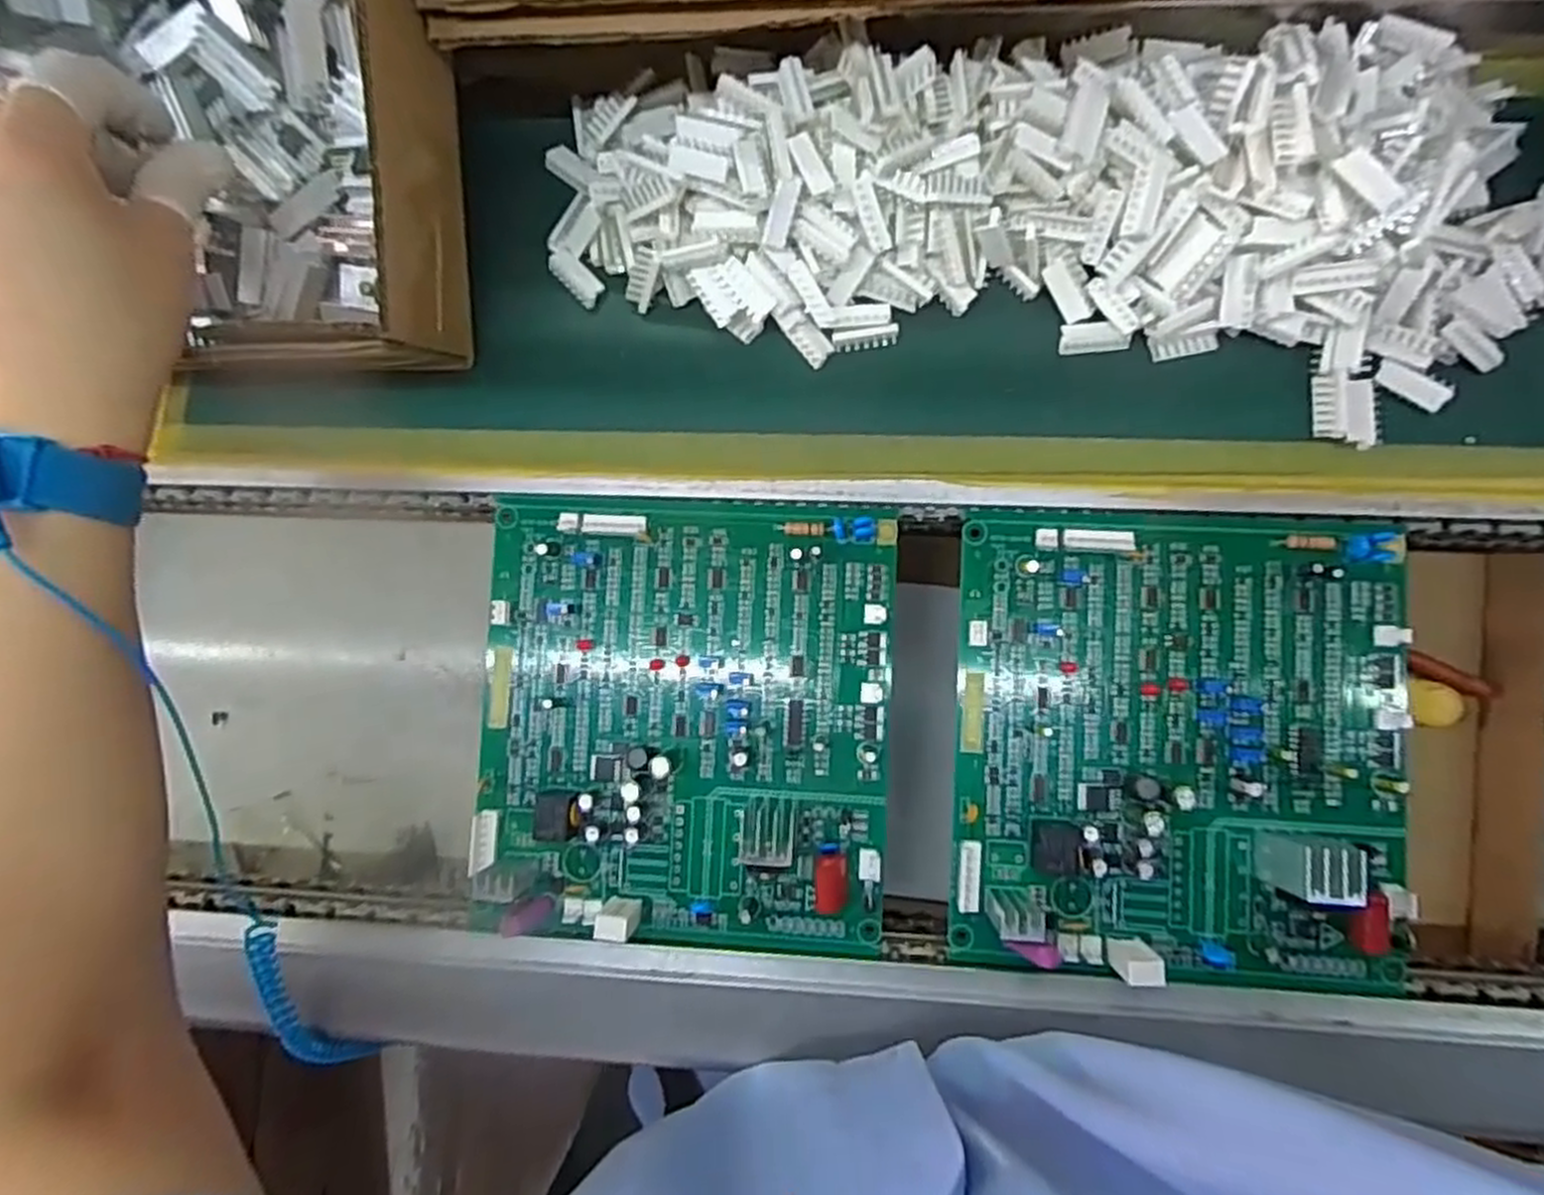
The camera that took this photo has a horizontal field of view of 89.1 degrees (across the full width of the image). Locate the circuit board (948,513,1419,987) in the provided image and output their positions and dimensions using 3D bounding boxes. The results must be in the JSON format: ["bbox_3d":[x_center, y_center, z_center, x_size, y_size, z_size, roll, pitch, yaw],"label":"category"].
[{"bbox_3d":[0.166,0.059,0.319,0.175,0.020,0.180,2,88,5],"label":"circuit board"}]

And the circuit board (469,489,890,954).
[{"bbox_3d":[-0.039,0.053,0.332,0.177,0.021,0.184,3,88,5],"label":"circuit board"}]

